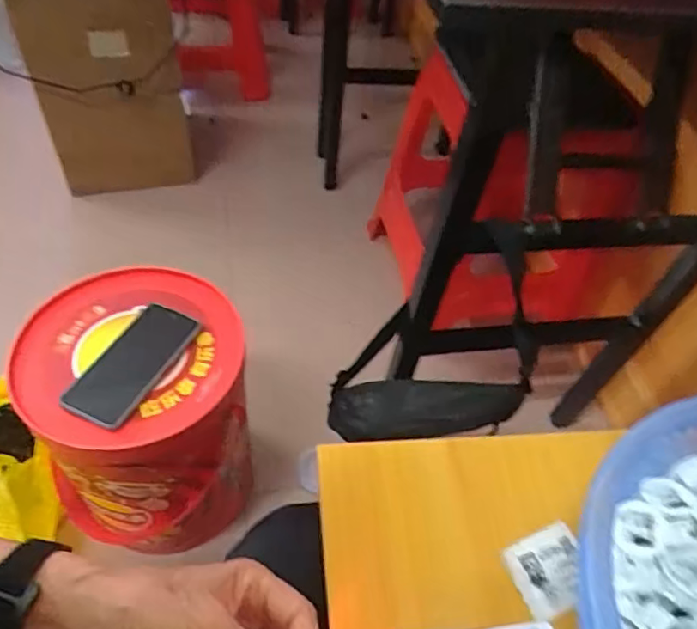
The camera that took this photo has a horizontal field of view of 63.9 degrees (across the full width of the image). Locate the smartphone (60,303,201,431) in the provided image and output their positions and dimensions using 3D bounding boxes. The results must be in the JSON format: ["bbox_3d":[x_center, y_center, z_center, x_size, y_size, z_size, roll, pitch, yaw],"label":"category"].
[{"bbox_3d":[-0.241,0.051,0.627,0.076,0.007,0.159,23,52,13],"label":"smartphone"}]

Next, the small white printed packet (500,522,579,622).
[{"bbox_3d":[0.139,0.174,0.381,0.058,0.007,0.048,-16,54,-19],"label":"small white printed packet"}]

